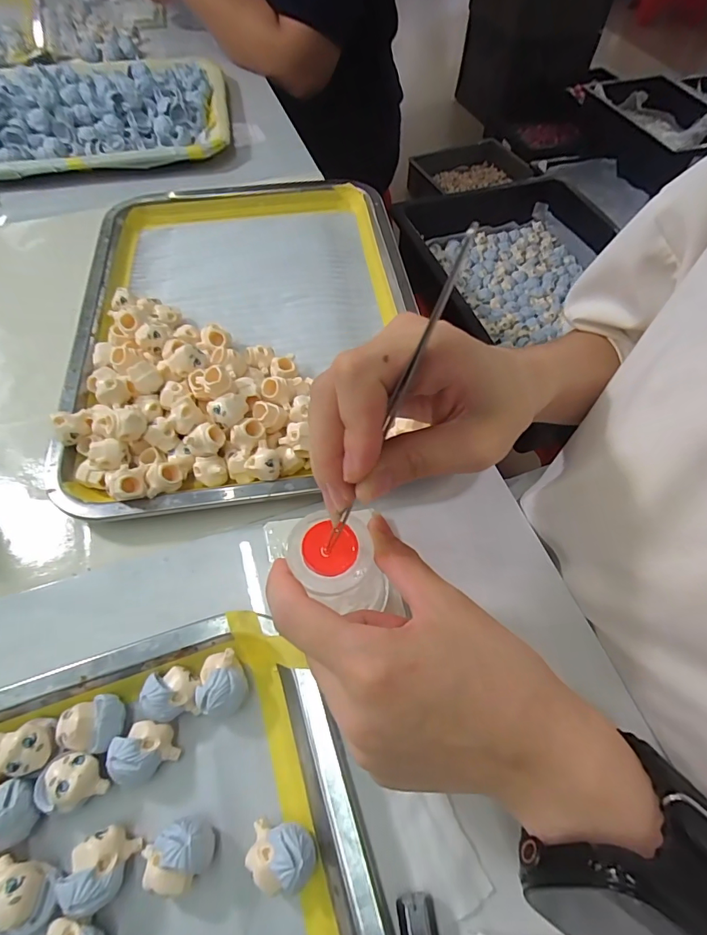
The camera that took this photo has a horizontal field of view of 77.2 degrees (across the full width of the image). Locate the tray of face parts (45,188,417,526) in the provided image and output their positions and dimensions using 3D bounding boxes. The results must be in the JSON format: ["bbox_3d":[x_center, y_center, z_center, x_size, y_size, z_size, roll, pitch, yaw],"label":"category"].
[{"bbox_3d":[-0.088,-0.133,0.365,0.266,0.048,0.363,-8,60,-5],"label":"tray of face parts"}]

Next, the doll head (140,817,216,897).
[{"bbox_3d":[-0.073,0.162,0.186,0.027,0.025,0.022,-34,66,-18],"label":"doll head"}]

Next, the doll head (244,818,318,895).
[{"bbox_3d":[-0.030,0.164,0.187,0.028,0.022,0.021,4,60,2],"label":"doll head"}]

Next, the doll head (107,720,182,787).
[{"bbox_3d":[-0.097,0.131,0.206,0.024,0.022,0.024,0,60,0],"label":"doll head"}]

